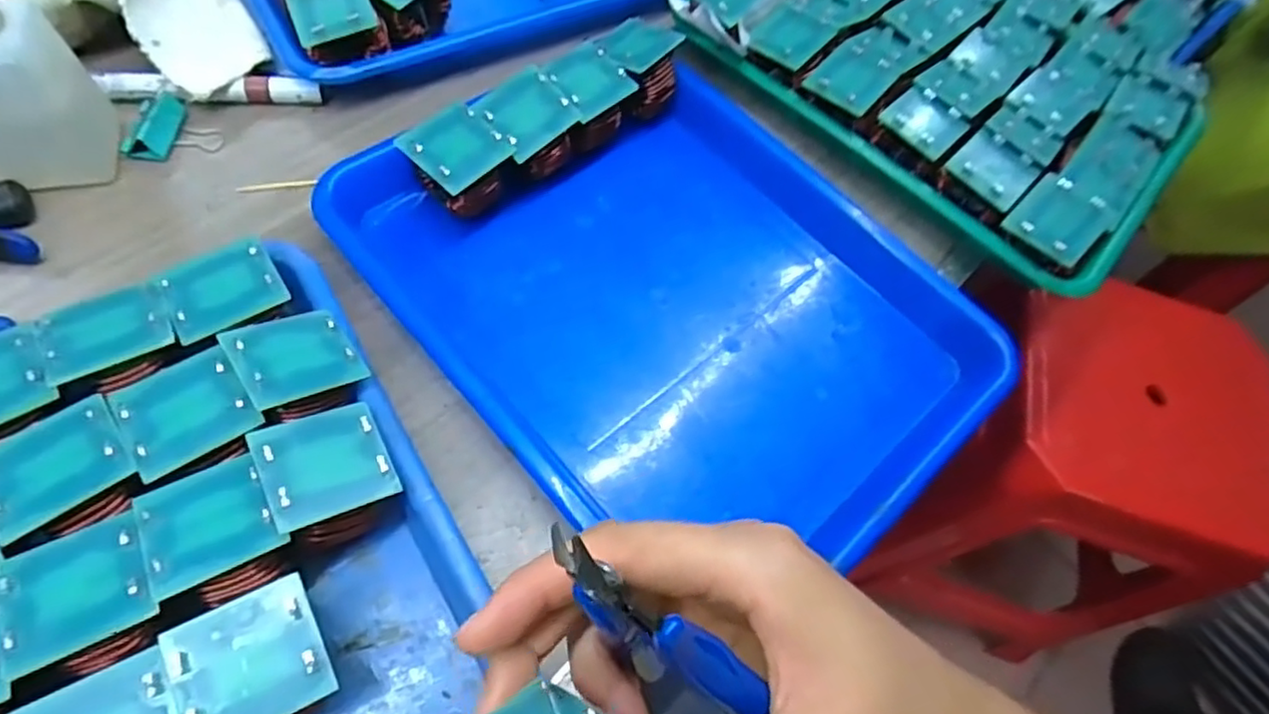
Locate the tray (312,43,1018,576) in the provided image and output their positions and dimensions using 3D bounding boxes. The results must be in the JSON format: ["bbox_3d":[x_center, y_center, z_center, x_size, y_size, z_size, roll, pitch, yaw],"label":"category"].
[{"bbox_3d":[0.024,-0.040,0.366,0.268,0.042,0.313,-35,73,-23],"label":"tray"}]

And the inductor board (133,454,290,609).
[{"bbox_3d":[-0.162,0.069,0.257,0.043,0.027,0.045,-24,69,-19],"label":"inductor board"}]

